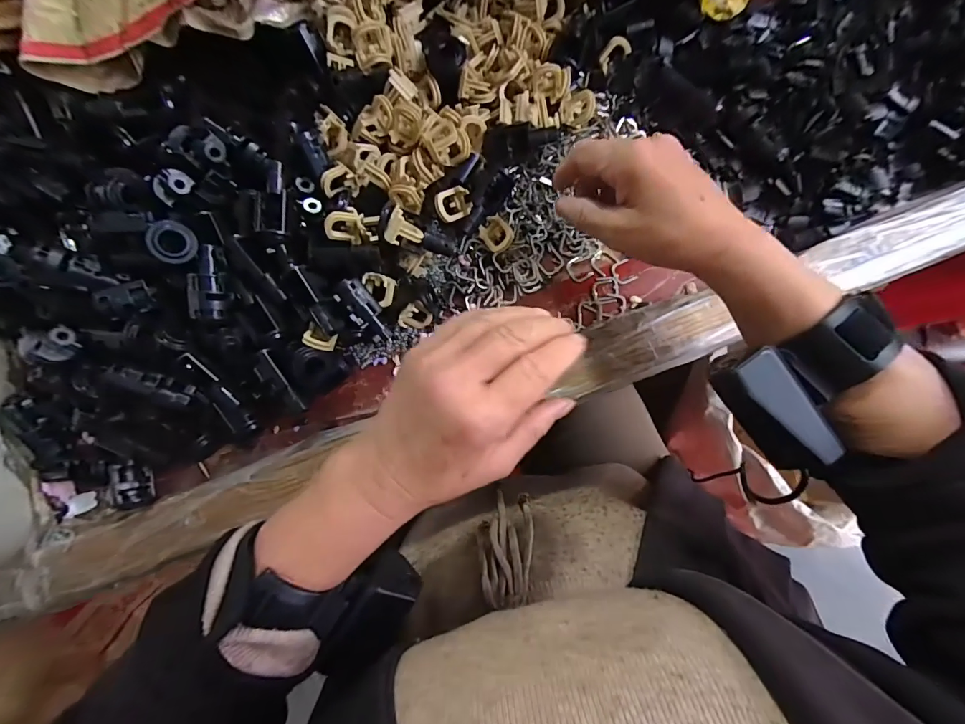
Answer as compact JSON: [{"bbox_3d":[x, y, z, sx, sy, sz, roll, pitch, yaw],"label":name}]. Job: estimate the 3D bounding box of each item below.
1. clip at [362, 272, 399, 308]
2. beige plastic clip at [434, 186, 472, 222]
[{"bbox_3d":[-0.077,-0.054,0.300,0.022,0.012,0.021,20,86,4],"label":"clip"},{"bbox_3d":[-0.022,-0.114,0.297,0.025,0.010,0.022,-35,116,-30],"label":"beige plastic clip"}]

